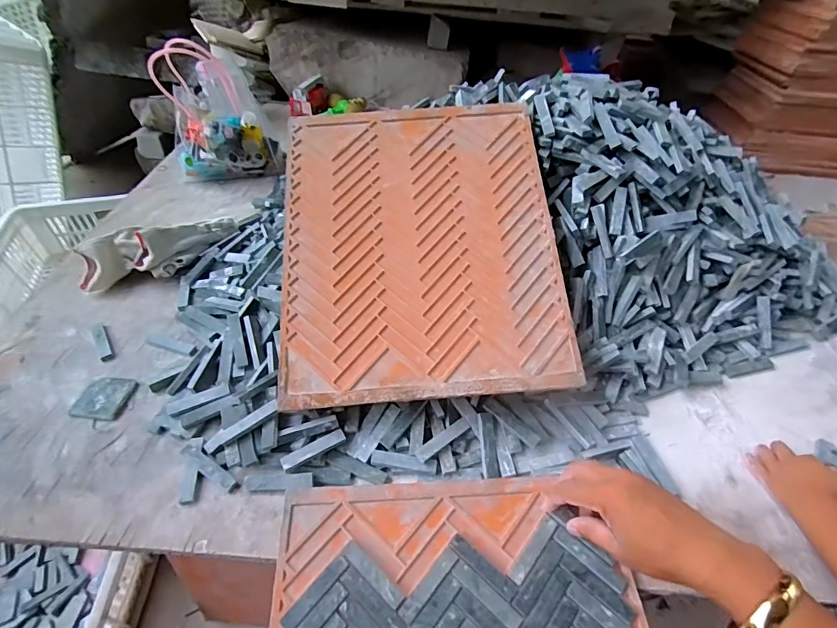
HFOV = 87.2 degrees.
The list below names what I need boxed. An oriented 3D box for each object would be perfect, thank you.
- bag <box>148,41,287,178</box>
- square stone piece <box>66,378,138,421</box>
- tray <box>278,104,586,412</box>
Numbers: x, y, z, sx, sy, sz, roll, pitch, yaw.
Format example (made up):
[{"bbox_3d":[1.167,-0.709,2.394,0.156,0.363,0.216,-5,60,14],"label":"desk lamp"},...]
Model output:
[{"bbox_3d":[-0.332,-0.332,0.736,0.168,0.200,0.091,-14,53,-15],"label":"bag"},{"bbox_3d":[-0.331,0.089,0.464,0.048,0.014,0.049,4,46,2],"label":"square stone piece"},{"bbox_3d":[0.002,-0.082,0.481,0.292,0.010,0.345,-4,71,-2],"label":"tray"}]

